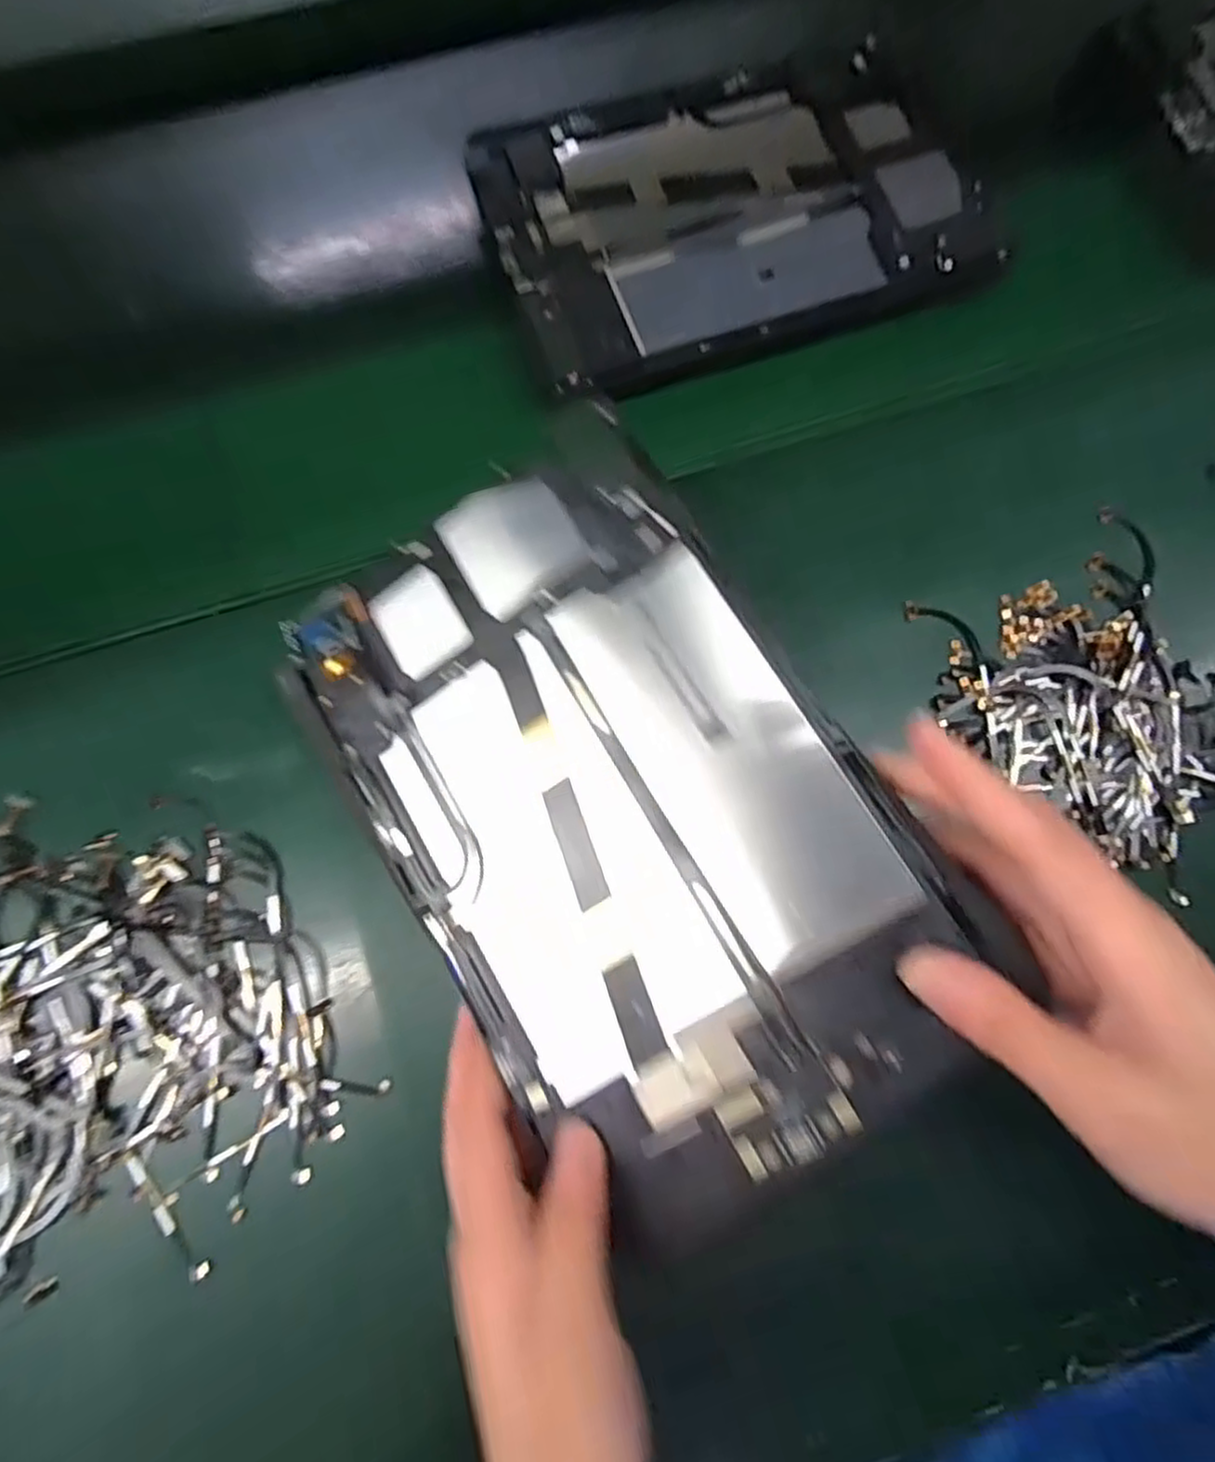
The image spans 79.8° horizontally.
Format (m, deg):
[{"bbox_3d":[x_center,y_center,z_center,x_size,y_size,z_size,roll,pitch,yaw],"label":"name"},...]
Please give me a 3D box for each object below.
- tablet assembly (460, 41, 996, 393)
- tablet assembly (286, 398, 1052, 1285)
[{"bbox_3d":[0.065,-0.262,0.364,0.240,0.009,0.164,-16,78,-5],"label":"tablet assembly"},{"bbox_3d":[0.001,0.025,0.241,0.154,0.006,0.236,-36,78,9],"label":"tablet assembly"}]

